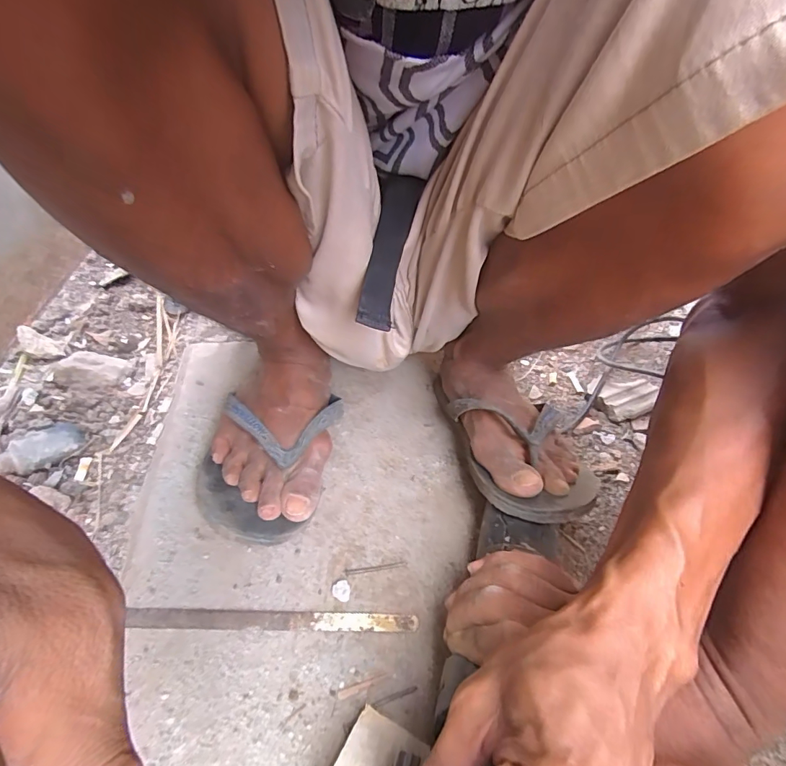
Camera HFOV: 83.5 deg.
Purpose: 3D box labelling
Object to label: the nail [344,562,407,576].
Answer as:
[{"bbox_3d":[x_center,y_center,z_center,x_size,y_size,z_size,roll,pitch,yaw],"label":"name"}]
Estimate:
[{"bbox_3d":[-0.013,0.145,0.349,0.050,0.004,0.006,-6,40,-15],"label":"nail"}]

